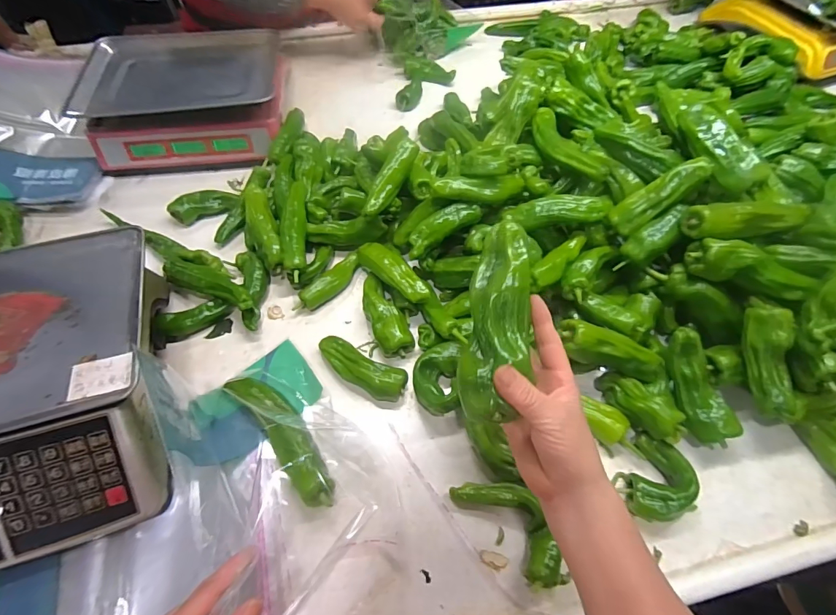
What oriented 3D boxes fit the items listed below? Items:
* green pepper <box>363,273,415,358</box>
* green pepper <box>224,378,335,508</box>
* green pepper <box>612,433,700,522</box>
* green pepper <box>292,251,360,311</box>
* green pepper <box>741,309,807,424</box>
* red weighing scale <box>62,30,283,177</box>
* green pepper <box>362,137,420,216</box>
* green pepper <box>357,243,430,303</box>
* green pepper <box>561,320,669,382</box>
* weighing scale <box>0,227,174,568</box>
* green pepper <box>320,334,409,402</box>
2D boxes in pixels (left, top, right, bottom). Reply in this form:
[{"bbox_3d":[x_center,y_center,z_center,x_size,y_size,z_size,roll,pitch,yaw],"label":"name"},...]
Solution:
[{"bbox_3d":[-0.049,0.005,0.556,0.047,0.042,0.130,-22,62,-13],"label":"green pepper"},{"bbox_3d":[-0.156,0.146,0.475,0.043,0.036,0.187,-36,66,-20],"label":"green pepper"},{"bbox_3d":[0.264,0.188,0.454,0.072,0.048,0.086,-13,60,-8],"label":"green pepper"},{"bbox_3d":[-0.128,-0.037,0.594,0.032,0.027,0.116,39,66,20],"label":"green pepper"},{"bbox_3d":[0.401,0.065,0.461,0.043,0.032,0.130,-9,90,-6],"label":"green pepper"},{"bbox_3d":[-0.409,-0.388,0.744,0.329,0.095,0.276,-4,60,-3],"label":"red weighing scale"},{"bbox_3d":[-0.039,-0.185,0.581,0.033,0.027,0.130,27,80,14],"label":"green pepper"},{"bbox_3d":[-0.035,-0.053,0.560,0.033,0.028,0.128,-40,68,-22],"label":"green pepper"},{"bbox_3d":[0.236,0.056,0.486,0.144,0.027,0.041,21,59,-11],"label":"green pepper"},{"bbox_3d":[-0.443,0.093,0.451,0.357,0.124,0.333,-13,60,-9],"label":"weighing scale"},{"bbox_3d":[-0.075,0.075,0.521,0.130,0.040,0.049,27,62,14],"label":"green pepper"}]

